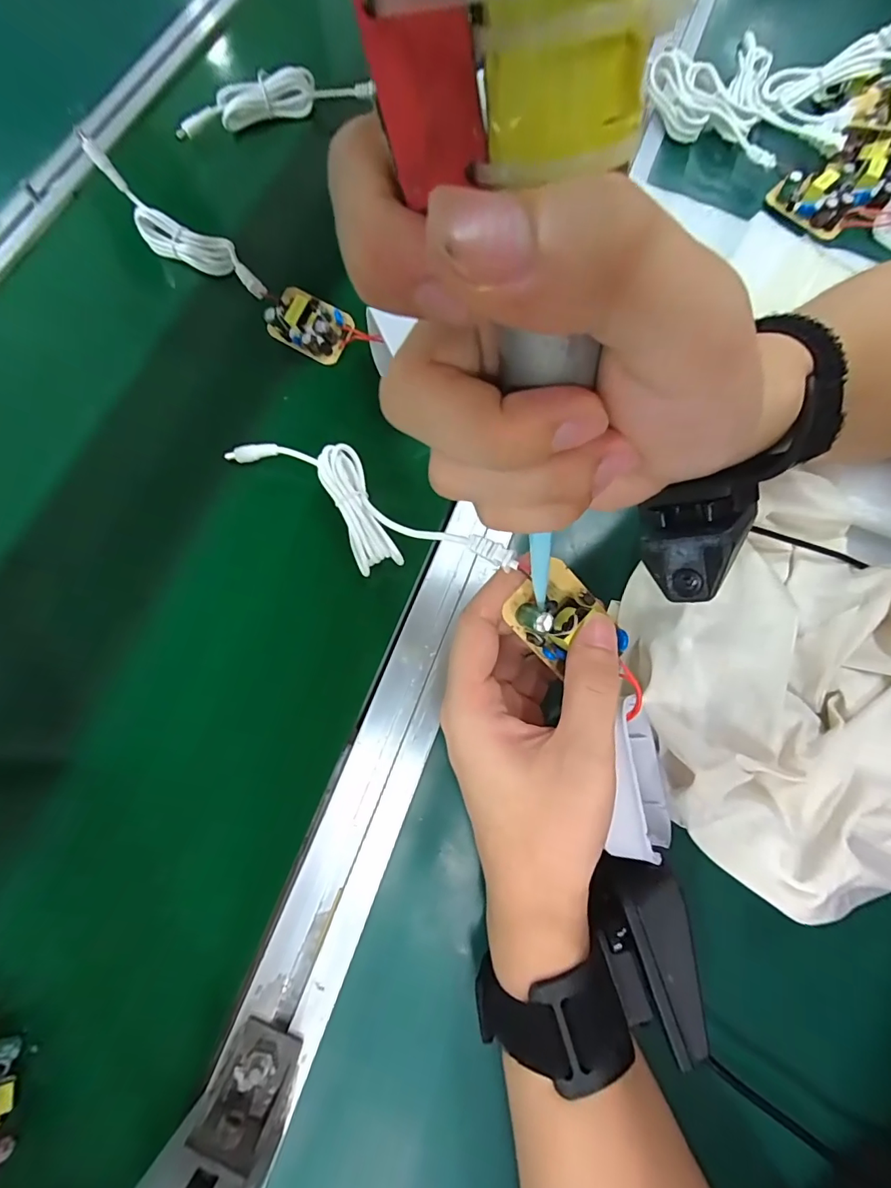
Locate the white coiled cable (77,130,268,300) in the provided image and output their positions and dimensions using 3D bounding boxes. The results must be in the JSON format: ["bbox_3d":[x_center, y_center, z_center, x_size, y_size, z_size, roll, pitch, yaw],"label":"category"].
[{"bbox_3d":[-0.203,-0.274,0.354,0.152,0.039,0.027,32,79,5],"label":"white coiled cable"}]

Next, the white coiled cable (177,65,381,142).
[{"bbox_3d":[-0.149,-0.430,0.412,0.169,0.022,0.029,-20,79,-5],"label":"white coiled cable"}]

